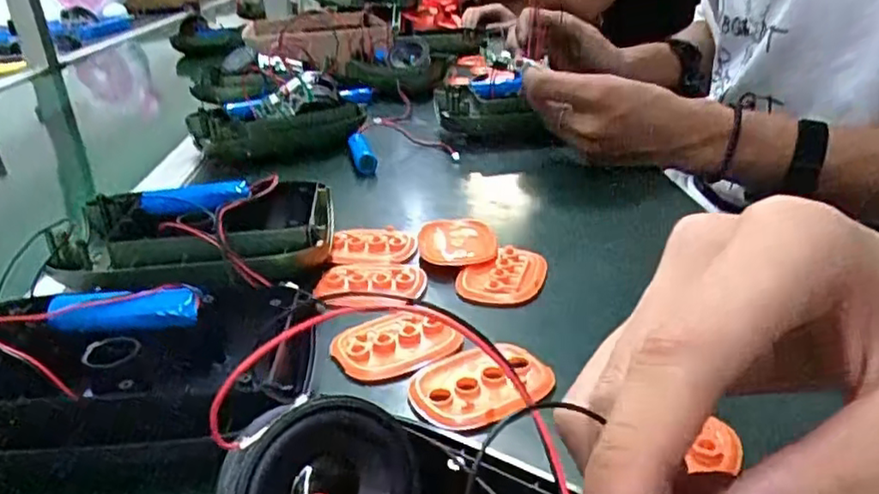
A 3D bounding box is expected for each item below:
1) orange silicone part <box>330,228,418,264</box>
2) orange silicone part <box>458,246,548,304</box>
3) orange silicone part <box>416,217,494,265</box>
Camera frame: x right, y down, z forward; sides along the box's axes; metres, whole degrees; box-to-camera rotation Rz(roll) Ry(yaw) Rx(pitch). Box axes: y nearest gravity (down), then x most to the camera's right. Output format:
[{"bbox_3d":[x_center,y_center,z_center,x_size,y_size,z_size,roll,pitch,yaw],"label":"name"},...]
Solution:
[{"bbox_3d":[-0.043,-0.001,0.419,0.054,0.007,0.039,2,26,9],"label":"orange silicone part"},{"bbox_3d":[0.036,0.015,0.378,0.046,0.008,0.051,3,26,12],"label":"orange silicone part"},{"bbox_3d":[0.011,-0.007,0.418,0.047,0.008,0.063,-2,25,1],"label":"orange silicone part"}]

